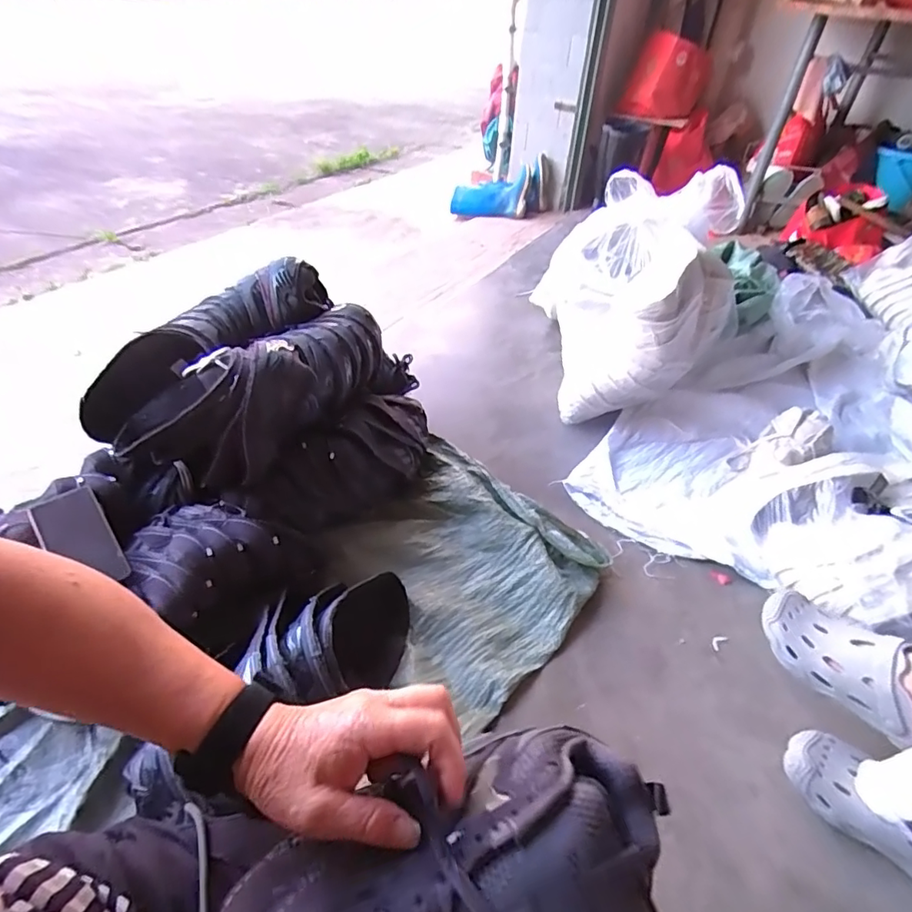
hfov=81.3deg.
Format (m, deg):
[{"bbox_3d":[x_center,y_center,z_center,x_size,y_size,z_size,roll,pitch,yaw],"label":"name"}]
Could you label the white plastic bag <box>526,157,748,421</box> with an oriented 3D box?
[{"bbox_3d":[0.435,-0.423,1.309,0.430,0.410,0.571,7,43,4],"label":"white plastic bag"}]

